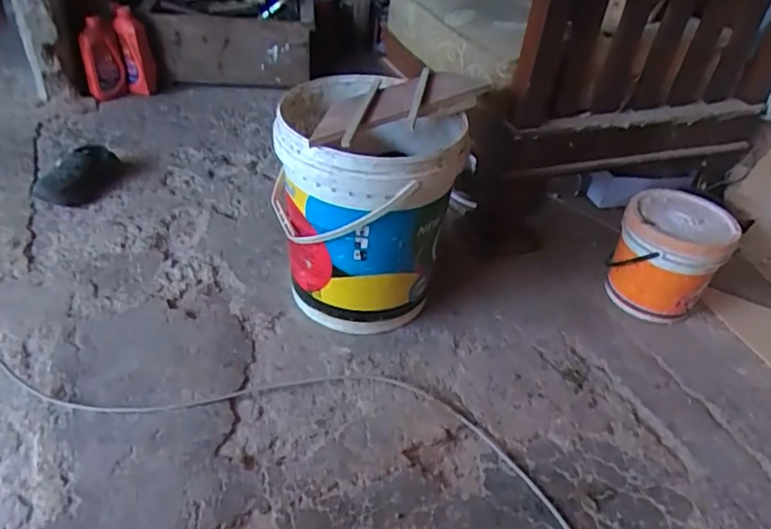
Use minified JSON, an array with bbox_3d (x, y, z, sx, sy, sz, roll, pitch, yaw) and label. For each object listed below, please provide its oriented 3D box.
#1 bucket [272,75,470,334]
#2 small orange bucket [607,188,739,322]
[{"bbox_3d":[-0.037,-0.096,1.020,0.300,0.388,0.296,4,38,-3],"label":"bucket"},{"bbox_3d":[0.562,-0.016,1.157,0.195,0.200,0.198,4,38,-3],"label":"small orange bucket"}]

